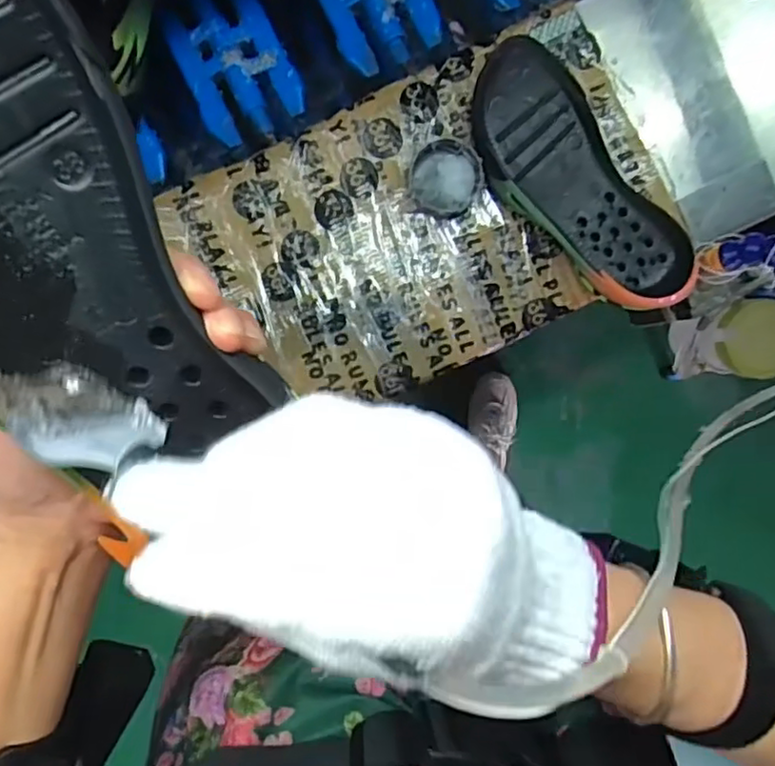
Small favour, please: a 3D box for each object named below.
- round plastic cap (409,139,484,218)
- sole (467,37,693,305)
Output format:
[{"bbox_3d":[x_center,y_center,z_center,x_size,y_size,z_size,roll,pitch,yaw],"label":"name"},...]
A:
[{"bbox_3d":[0.050,-0.173,0.540,0.060,0.020,0.061,0,96,-2],"label":"round plastic cap"},{"bbox_3d":[0.161,-0.168,0.537,0.102,0.041,0.246,-43,95,3],"label":"sole"}]

